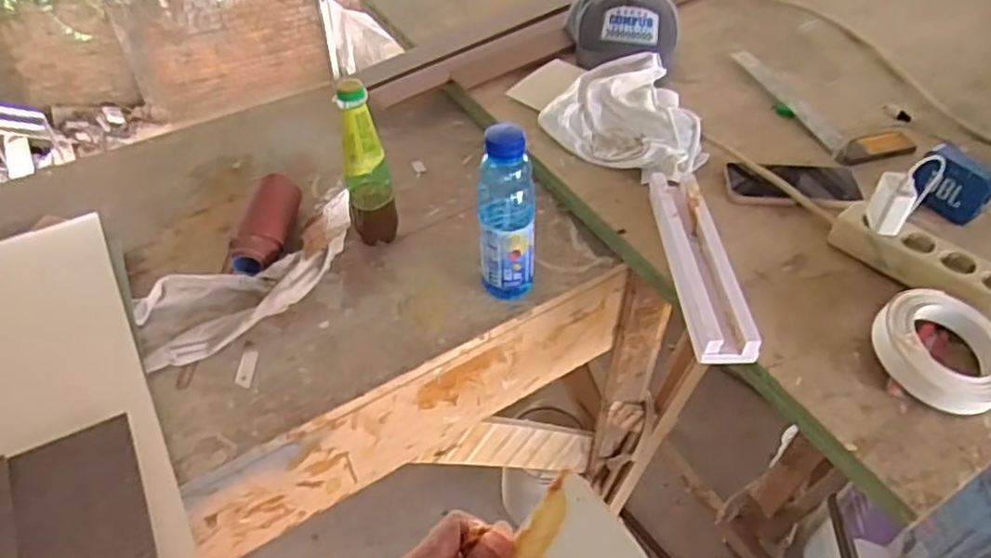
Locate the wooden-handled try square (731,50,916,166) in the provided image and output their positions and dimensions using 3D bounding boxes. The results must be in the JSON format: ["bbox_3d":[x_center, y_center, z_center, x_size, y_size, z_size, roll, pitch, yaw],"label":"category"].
[{"bbox_3d":[0.499,-0.274,1.017,0.139,0.023,0.287,-13,48,-12],"label":"wooden-handled try square"}]

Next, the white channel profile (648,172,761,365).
[{"bbox_3d":[0.228,-0.021,0.763,0.060,0.039,0.273,-2,47,-3],"label":"white channel profile"}]

